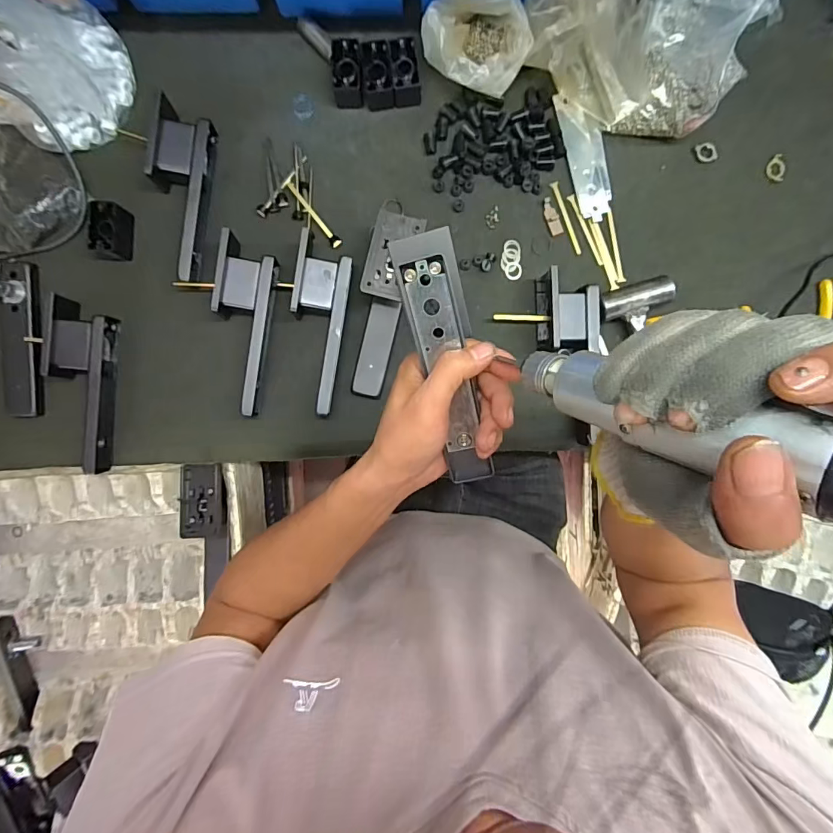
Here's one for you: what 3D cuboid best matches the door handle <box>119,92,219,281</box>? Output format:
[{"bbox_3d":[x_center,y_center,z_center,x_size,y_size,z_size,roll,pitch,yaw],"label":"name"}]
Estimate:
[{"bbox_3d":[-0.254,-0.237,0.471,0.071,0.036,0.177,6,94,0],"label":"door handle"}]

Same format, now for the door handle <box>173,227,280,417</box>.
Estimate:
[{"bbox_3d":[-0.203,-0.098,0.476,0.096,0.042,0.186,6,94,0],"label":"door handle"}]

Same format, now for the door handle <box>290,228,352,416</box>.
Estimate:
[{"bbox_3d":[-0.103,-0.098,0.477,0.057,0.043,0.184,9,94,0],"label":"door handle"}]

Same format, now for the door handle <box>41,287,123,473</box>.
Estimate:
[{"bbox_3d":[-0.356,-0.032,0.479,0.047,0.042,0.177,3,94,0],"label":"door handle"}]

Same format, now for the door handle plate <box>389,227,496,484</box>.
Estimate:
[{"bbox_3d":[0.026,-0.039,0.341,0.045,0.050,0.190,-13,110,2],"label":"door handle plate"}]

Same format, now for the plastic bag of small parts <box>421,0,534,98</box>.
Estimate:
[{"bbox_3d":[0.061,-0.379,0.456,0.102,0.046,0.087,-11,94,1],"label":"plastic bag of small parts"}]

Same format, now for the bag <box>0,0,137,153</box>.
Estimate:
[{"bbox_3d":[-0.373,-0.352,0.407,0.125,0.163,0.150,19,94,-1],"label":"bag"}]

